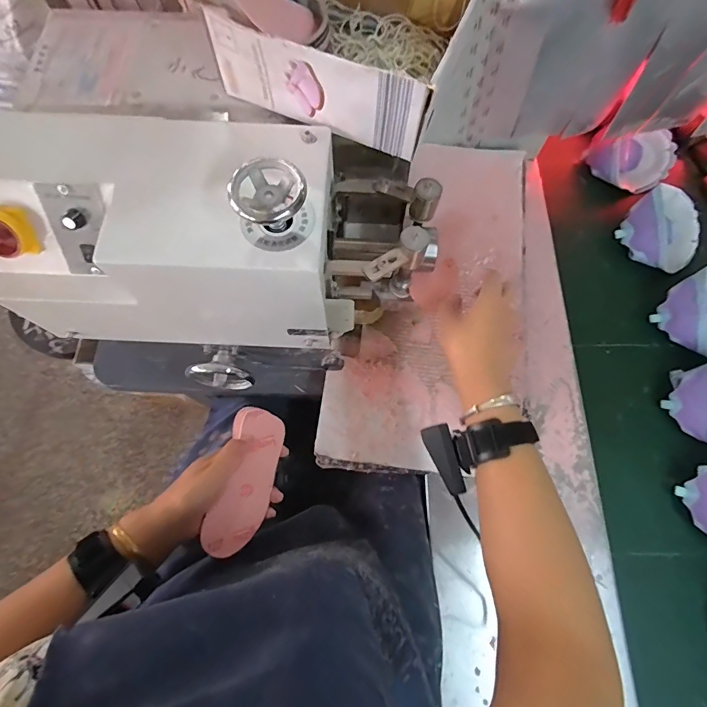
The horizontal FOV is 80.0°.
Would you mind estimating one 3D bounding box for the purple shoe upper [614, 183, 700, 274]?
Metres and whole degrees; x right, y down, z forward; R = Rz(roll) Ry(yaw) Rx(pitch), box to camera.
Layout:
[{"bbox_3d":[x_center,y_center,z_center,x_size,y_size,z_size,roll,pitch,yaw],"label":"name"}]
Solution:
[{"bbox_3d":[0.542,-0.218,0.718,0.153,0.078,0.131,-40,77,-10],"label":"purple shoe upper"}]

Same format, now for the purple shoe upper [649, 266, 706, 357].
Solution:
[{"bbox_3d":[0.574,-0.071,0.670,0.165,0.054,0.125,-30,76,-7],"label":"purple shoe upper"}]

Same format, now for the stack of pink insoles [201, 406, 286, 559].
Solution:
[{"bbox_3d":[-0.122,0.143,0.478,0.060,0.012,0.158,25,66,-27],"label":"stack of pink insoles"}]

